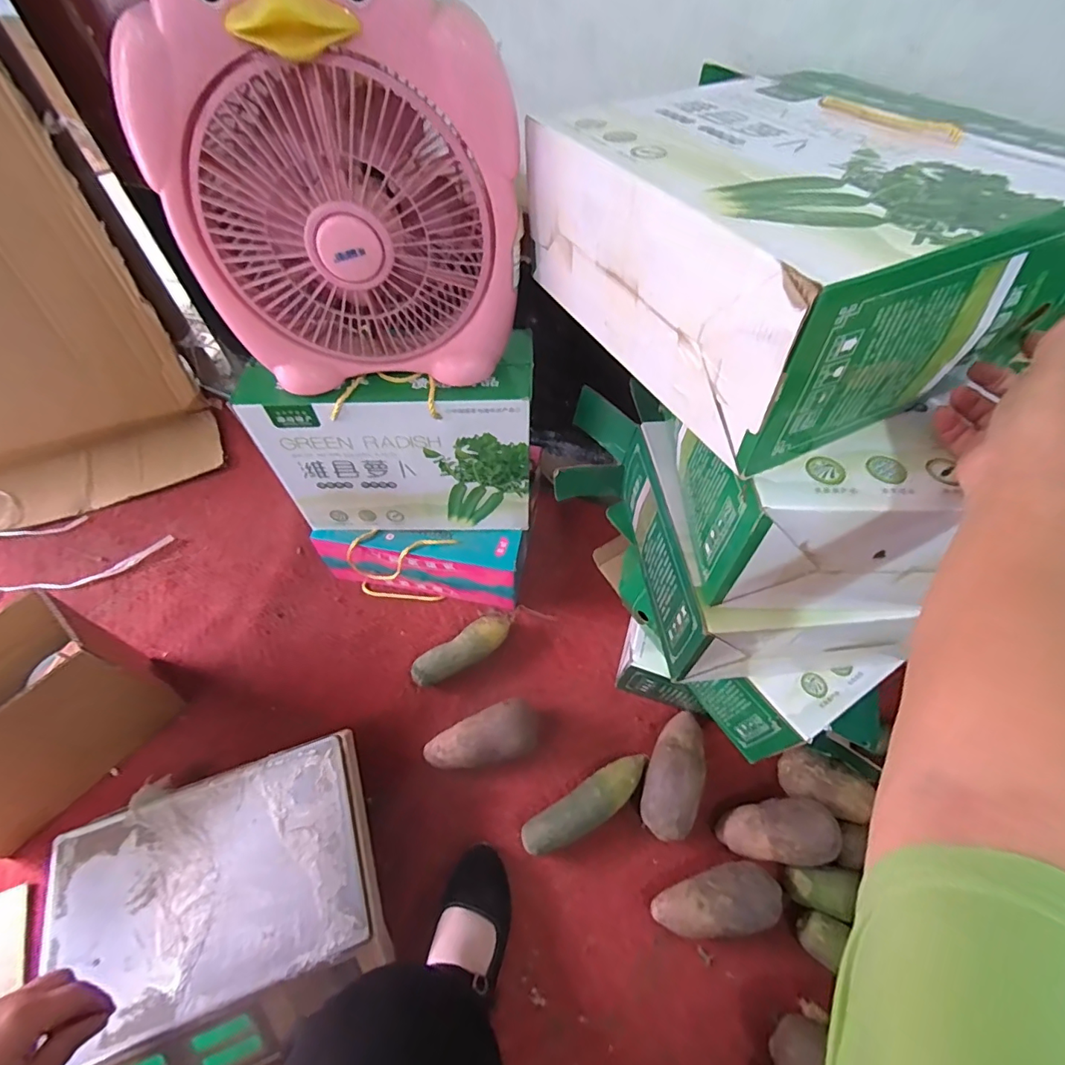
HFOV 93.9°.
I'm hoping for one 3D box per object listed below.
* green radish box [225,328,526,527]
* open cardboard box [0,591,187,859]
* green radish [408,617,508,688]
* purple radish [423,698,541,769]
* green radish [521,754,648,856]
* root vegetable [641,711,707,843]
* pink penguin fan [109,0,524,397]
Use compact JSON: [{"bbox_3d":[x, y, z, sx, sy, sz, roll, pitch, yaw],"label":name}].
[{"bbox_3d":[-0.182,-0.119,0.716,0.357,0.255,0.117,-3,57,-2],"label":"green radish box"},{"bbox_3d":[-0.675,0.267,0.654,0.141,0.250,0.295,33,63,19],"label":"open cardboard box"},{"bbox_3d":[-0.113,0.195,0.810,0.167,0.061,0.052,-31,63,-19],"label":"green radish"},{"bbox_3d":[-0.075,0.303,0.728,0.168,0.094,0.073,-12,58,-8],"label":"purple radish"},{"bbox_3d":[0.080,0.385,0.703,0.206,0.050,0.055,-28,62,-17],"label":"green radish"},{"bbox_3d":[0.204,0.344,0.715,0.072,0.077,0.176,18,59,11],"label":"root vegetable"},{"bbox_3d":[-0.174,-0.315,0.482,0.320,0.340,0.100,-1,57,-1],"label":"pink penguin fan"}]

